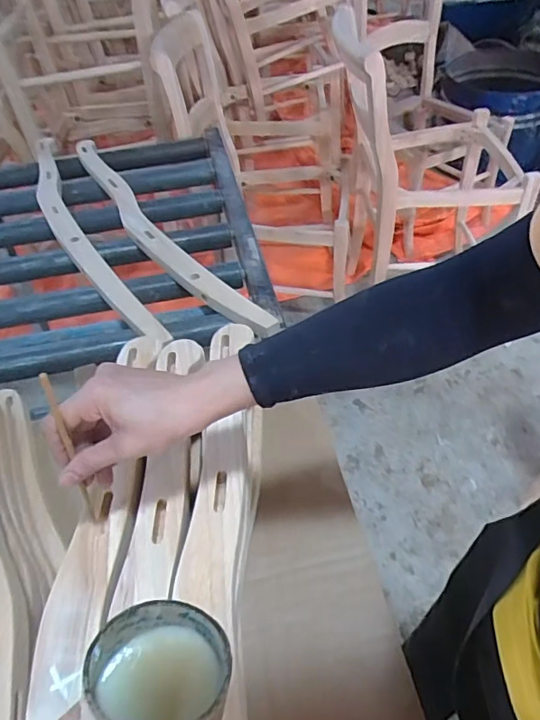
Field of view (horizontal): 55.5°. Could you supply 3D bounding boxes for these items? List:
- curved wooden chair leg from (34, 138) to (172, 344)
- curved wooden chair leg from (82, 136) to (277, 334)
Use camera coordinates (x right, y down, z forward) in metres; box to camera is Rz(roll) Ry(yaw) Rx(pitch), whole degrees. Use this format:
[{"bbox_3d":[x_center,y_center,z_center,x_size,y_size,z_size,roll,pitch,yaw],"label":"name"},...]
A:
[{"bbox_3d":[-0.426,-0.291,1.140,0.099,0.056,0.891,-24,51,-17],"label":"curved wooden chair leg"},{"bbox_3d":[-0.264,-0.295,1.121,0.094,0.057,0.877,-29,52,-20],"label":"curved wooden chair leg"}]

